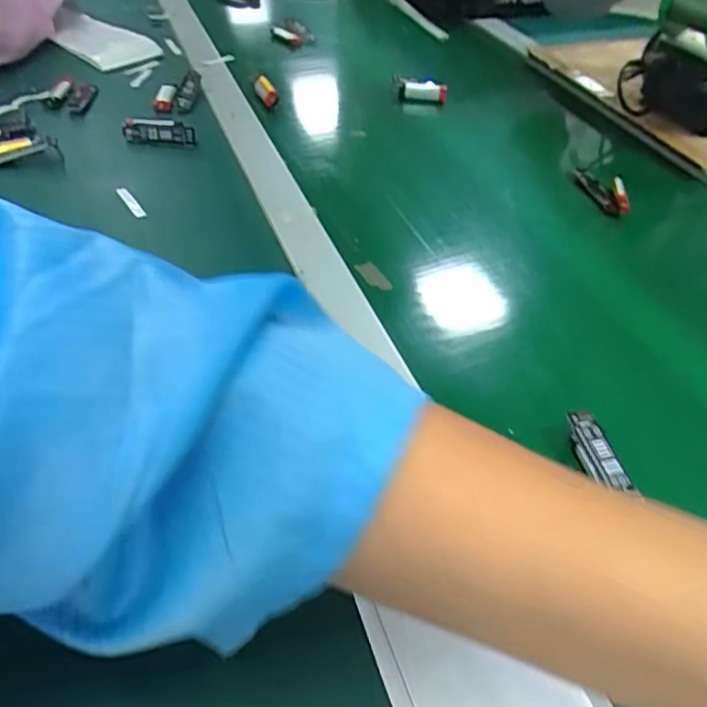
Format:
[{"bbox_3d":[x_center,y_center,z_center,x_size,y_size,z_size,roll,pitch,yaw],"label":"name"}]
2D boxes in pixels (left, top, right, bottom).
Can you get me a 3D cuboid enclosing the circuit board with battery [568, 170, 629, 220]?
[{"bbox_3d":[0.236,-0.159,0.564,0.019,0.029,0.088,-6,45,-9],"label":"circuit board with battery"}]

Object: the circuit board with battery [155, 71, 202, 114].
[{"bbox_3d":[-0.195,-0.291,0.661,0.041,0.022,0.069,3,45,0],"label":"circuit board with battery"}]

